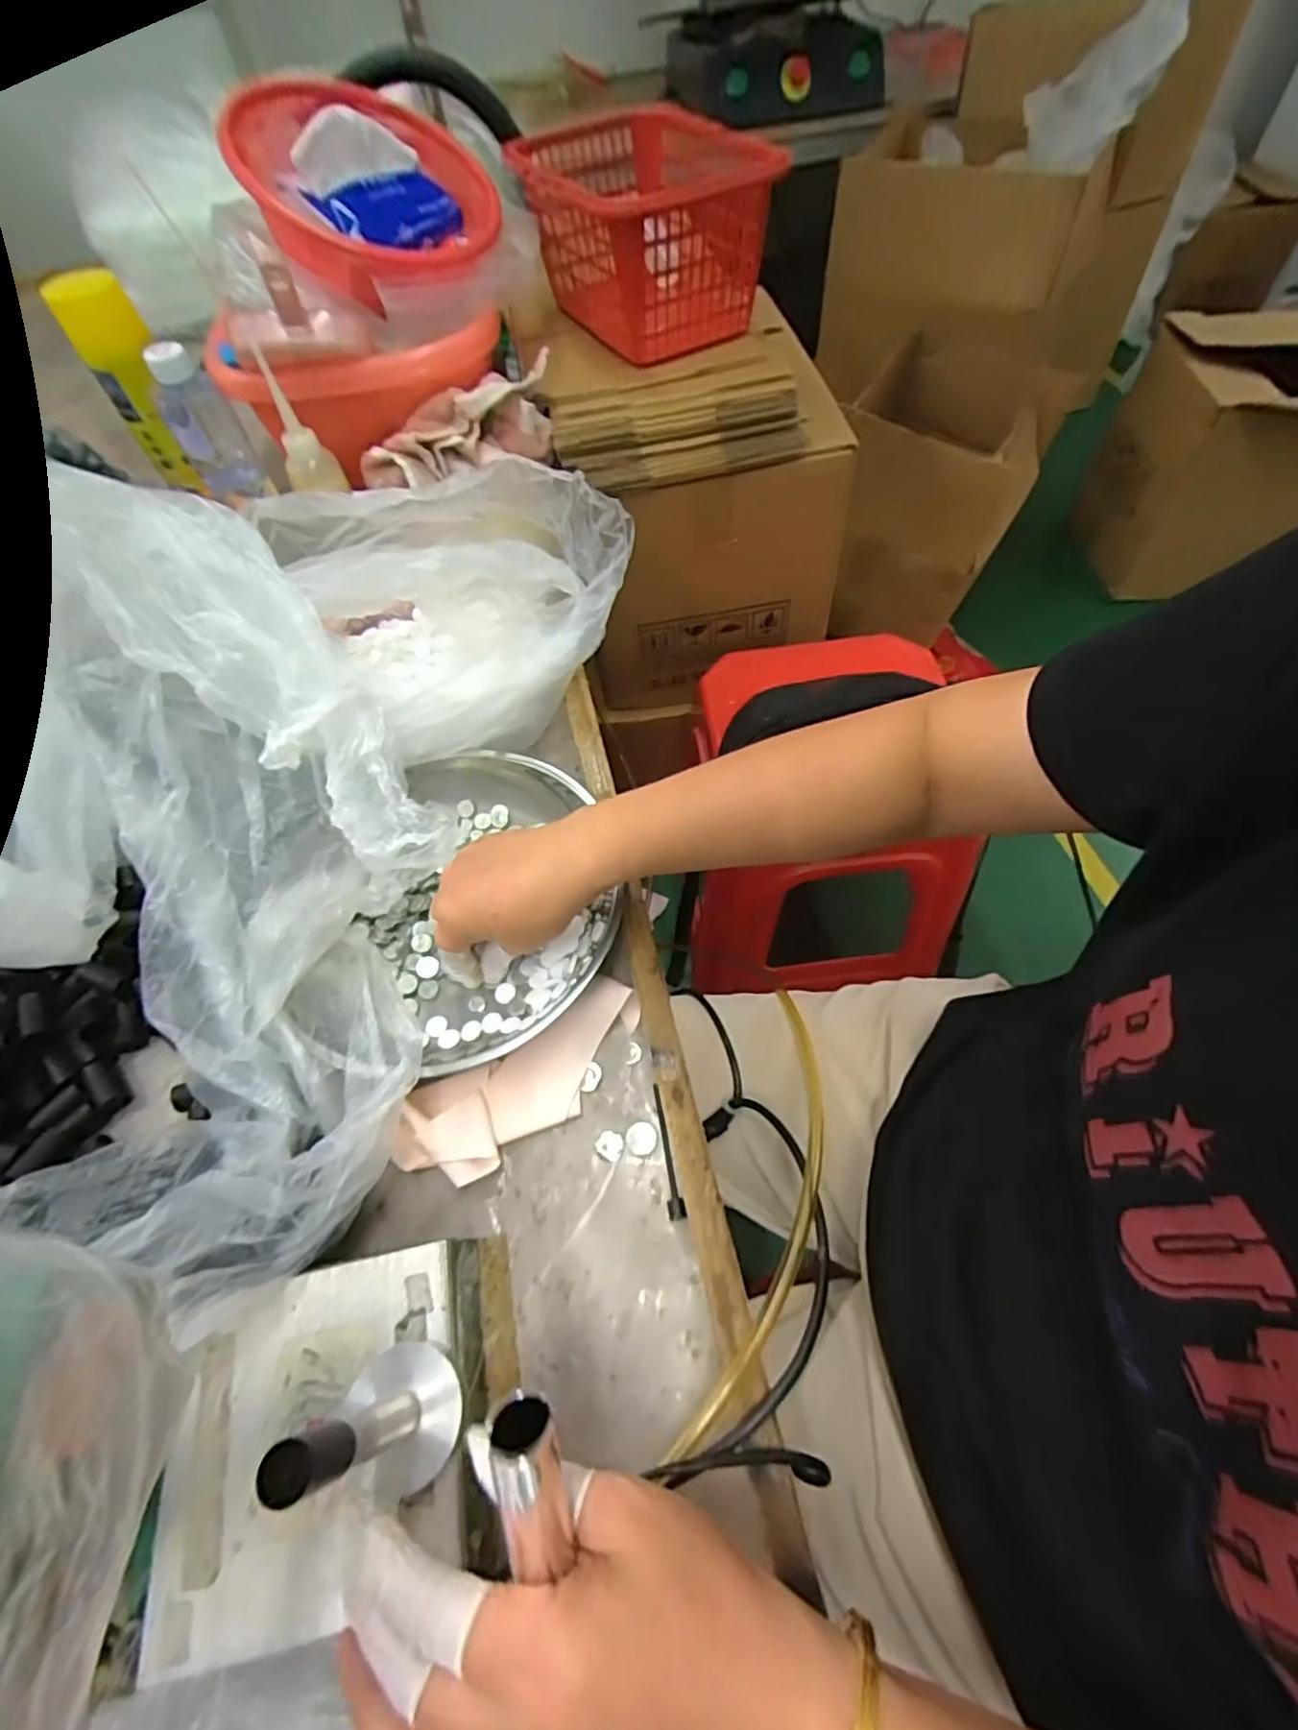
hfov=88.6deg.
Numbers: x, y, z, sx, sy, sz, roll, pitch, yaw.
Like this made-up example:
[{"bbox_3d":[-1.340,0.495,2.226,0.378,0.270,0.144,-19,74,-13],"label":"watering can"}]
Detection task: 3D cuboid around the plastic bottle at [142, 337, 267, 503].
[{"bbox_3d":[-0.401,-0.395,0.601,0.054,0.125,0.044,-32,61,-15],"label":"plastic bottle"}]

